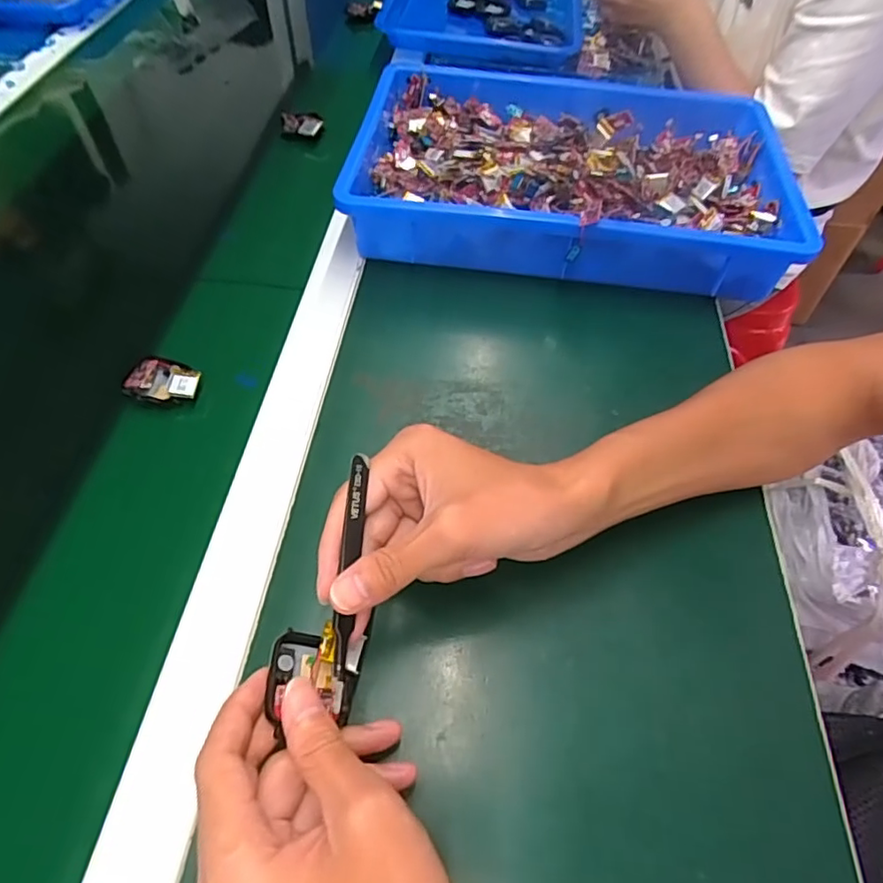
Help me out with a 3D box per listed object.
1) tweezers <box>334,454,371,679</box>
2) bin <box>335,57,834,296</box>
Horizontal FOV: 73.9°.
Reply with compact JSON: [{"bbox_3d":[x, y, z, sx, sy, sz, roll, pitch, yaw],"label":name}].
[{"bbox_3d":[-0.044,0.056,0.282,0.009,0.005,0.104,3,69,0],"label":"tweezers"},{"bbox_3d":[0.113,-0.242,0.537,0.379,0.071,0.253,5,54,2],"label":"bin"}]

